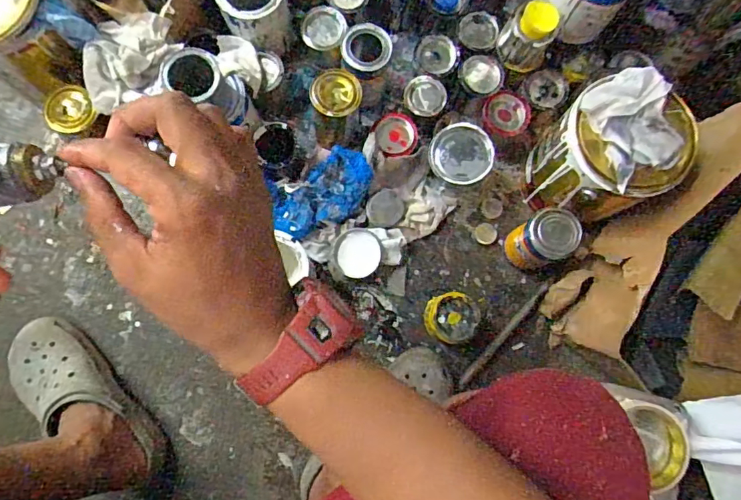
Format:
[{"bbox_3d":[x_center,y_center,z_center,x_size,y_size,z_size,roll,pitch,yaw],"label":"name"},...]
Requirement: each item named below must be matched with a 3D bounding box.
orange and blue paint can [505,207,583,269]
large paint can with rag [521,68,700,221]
[{"bbox_3d":[0.253,-0.013,0.735,0.067,0.141,0.072,-26,82,-6],"label":"orange and blue paint can"},{"bbox_3d":[0.329,-0.134,0.687,0.150,0.205,0.151,0,80,-2],"label":"large paint can with rag"}]

